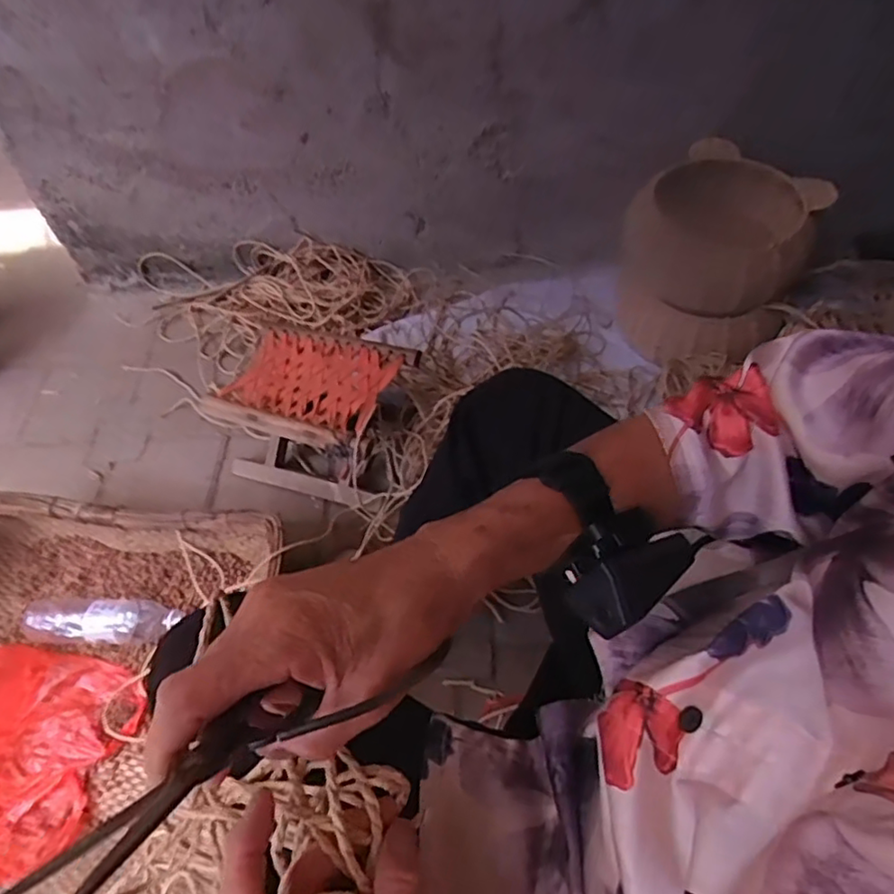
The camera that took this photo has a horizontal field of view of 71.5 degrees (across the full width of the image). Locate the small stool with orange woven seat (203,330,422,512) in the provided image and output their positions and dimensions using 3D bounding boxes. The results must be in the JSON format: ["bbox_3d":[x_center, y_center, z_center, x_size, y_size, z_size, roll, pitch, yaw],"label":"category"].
[{"bbox_3d":[-0.210,-0.062,1.052,0.277,0.165,0.246,17,58,16],"label":"small stool with orange woven seat"}]

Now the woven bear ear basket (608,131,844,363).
[{"bbox_3d":[0.502,-0.380,1.170,0.308,0.262,0.338,25,60,18],"label":"woven bear ear basket"}]

